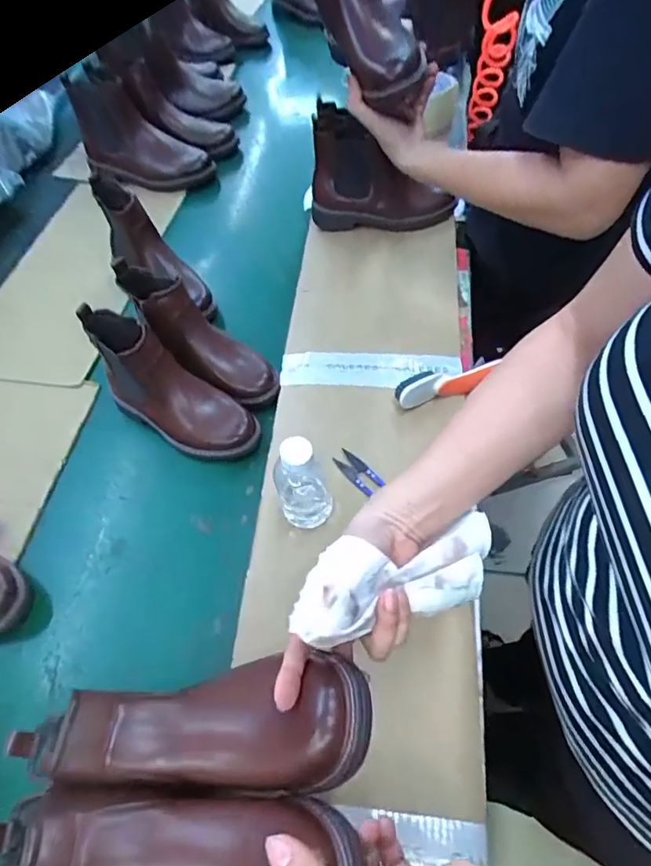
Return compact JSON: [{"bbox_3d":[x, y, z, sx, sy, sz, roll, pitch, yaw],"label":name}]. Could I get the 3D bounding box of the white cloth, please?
[{"bbox_3d":[0.053,0.105,0.376,0.170,0.023,0.065,-10,56,-23],"label":"white cloth"}]

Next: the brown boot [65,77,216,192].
[{"bbox_3d":[-0.357,-0.568,0.961,0.243,0.150,0.086,10,59,11],"label":"brown boot"}]

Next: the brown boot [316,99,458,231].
[{"bbox_3d":[0.092,-0.408,0.790,0.227,0.159,0.090,0,58,5],"label":"brown boot"}]

